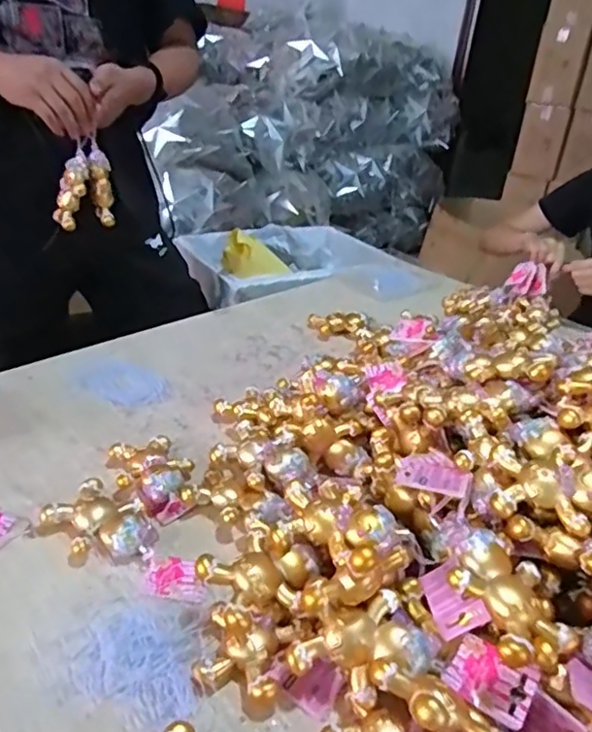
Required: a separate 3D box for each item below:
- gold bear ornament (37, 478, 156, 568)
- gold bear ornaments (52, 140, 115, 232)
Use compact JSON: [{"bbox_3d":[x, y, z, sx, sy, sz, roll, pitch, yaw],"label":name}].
[{"bbox_3d":[-0.189,0.159,0.583,0.107,0.031,0.076,25,33,30],"label":"gold bear ornament"},{"bbox_3d":[-0.324,-0.268,0.905,0.085,0.114,0.039,-4,30,-19],"label":"gold bear ornaments"}]

